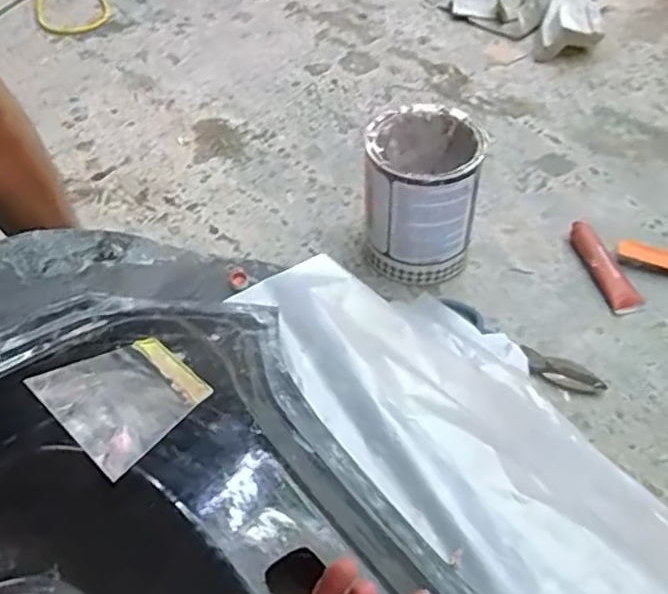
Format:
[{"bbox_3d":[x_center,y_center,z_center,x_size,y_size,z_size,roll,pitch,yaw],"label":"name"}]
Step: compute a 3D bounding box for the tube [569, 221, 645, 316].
[{"bbox_3d":[0.411,-0.046,0.976,0.043,0.029,0.174,-11,51,-8],"label":"tube"}]

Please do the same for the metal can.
[{"bbox_3d":[0.123,-0.142,0.946,0.155,0.216,0.174,1,50,2],"label":"metal can"}]

